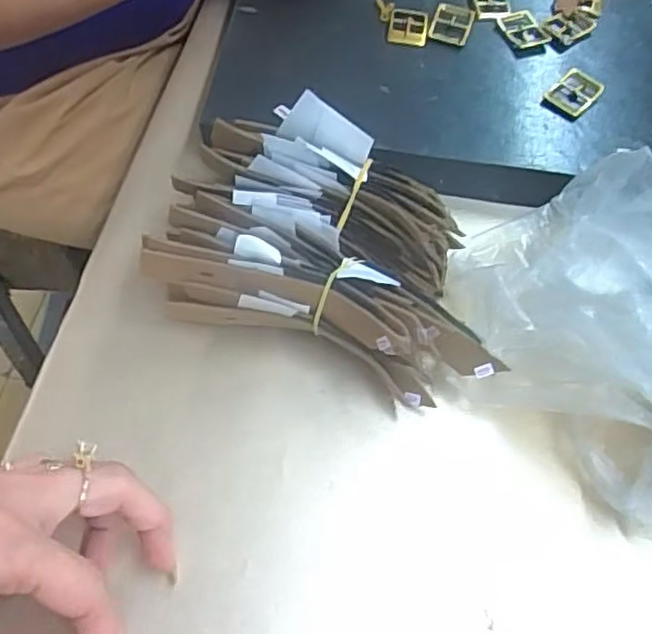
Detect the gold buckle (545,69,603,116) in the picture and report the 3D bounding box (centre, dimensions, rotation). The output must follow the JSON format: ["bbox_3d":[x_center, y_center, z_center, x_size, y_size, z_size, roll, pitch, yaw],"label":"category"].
[{"bbox_3d":[0.145,-0.132,0.389,0.024,0.006,0.029,41,64,18],"label":"gold buckle"}]

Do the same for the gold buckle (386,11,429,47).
[{"bbox_3d":[0.051,-0.177,0.409,0.024,0.006,0.025,10,59,2],"label":"gold buckle"}]

